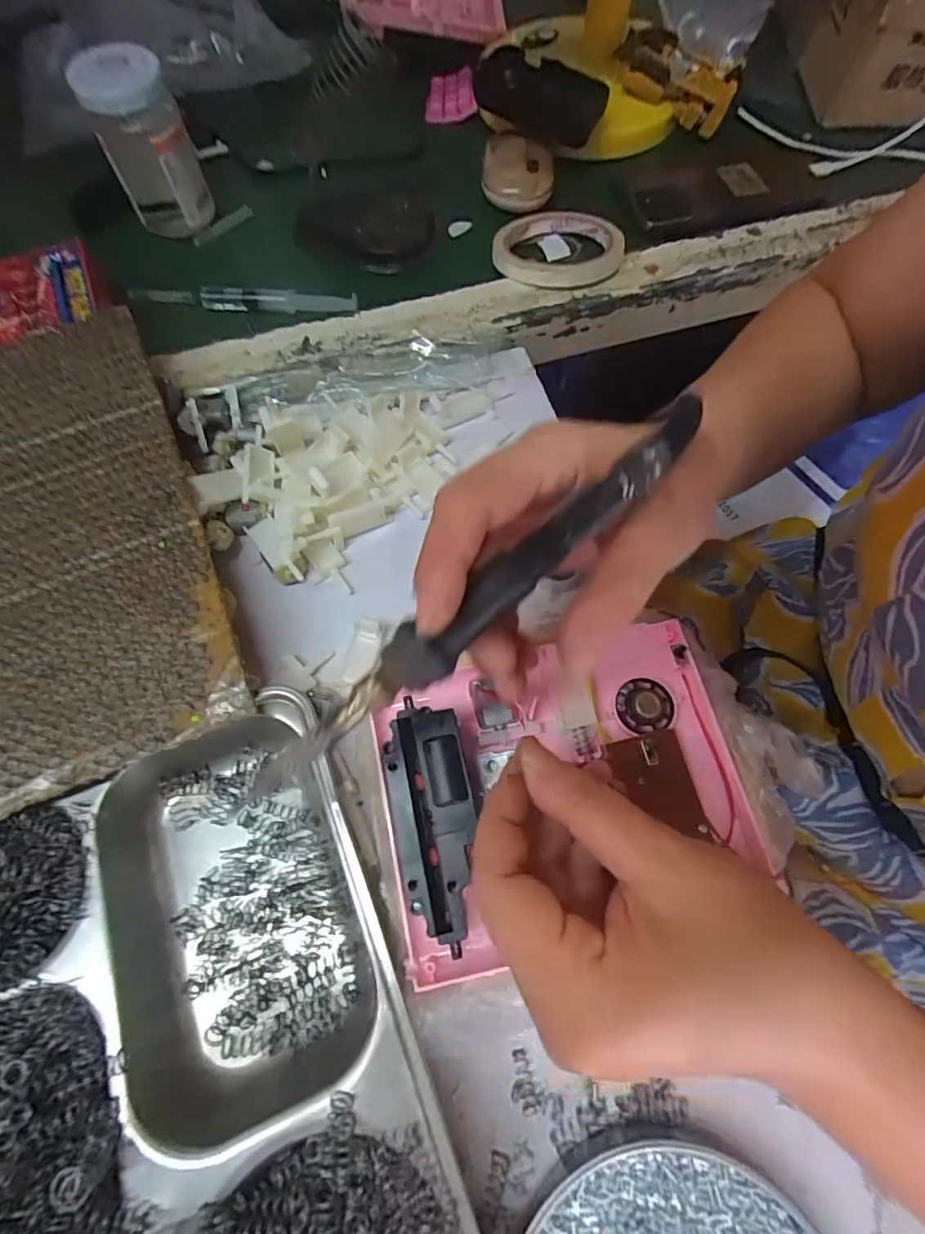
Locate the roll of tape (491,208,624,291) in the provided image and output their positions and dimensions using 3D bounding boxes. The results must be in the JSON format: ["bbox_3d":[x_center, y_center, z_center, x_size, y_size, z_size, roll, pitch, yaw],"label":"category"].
[{"bbox_3d":[0.072,-0.290,0.407,0.096,0.013,0.096,0,69,0],"label":"roll of tape"}]

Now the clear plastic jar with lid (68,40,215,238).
[{"bbox_3d":[-0.231,-0.345,0.391,0.062,0.106,0.052,-21,71,-10],"label":"clear plastic jar with lid"}]

